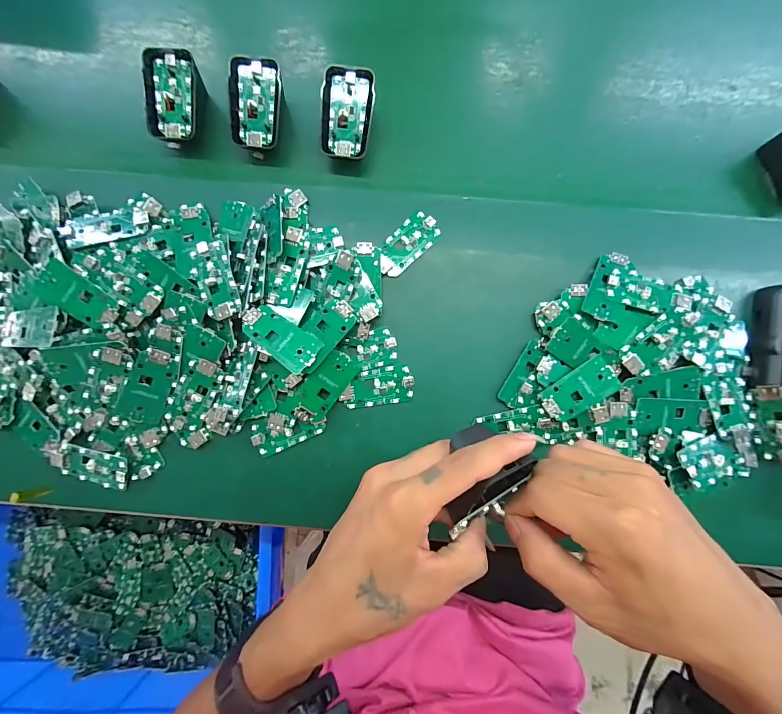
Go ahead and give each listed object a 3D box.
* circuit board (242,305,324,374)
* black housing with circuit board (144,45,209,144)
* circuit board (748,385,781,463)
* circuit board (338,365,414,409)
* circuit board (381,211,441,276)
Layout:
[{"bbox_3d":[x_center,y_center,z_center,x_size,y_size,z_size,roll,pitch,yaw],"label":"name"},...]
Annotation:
[{"bbox_3d":[-0.088,-0.017,0.287,0.064,0.004,0.033,38,69,4],"label":"circuit board"},{"bbox_3d":[-0.191,-0.228,0.323,0.044,0.043,0.070,-2,83,0],"label":"black housing with circuit board"},{"bbox_3d":[0.313,0.054,0.290,0.005,0.031,0.063,-19,95,-43],"label":"circuit board"},{"bbox_3d":[-0.011,0.025,0.306,0.060,0.005,0.032,-7,83,-1],"label":"circuit board"},{"bbox_3d":[0.014,-0.099,0.316,0.061,0.010,0.031,-42,85,-4],"label":"circuit board"}]

